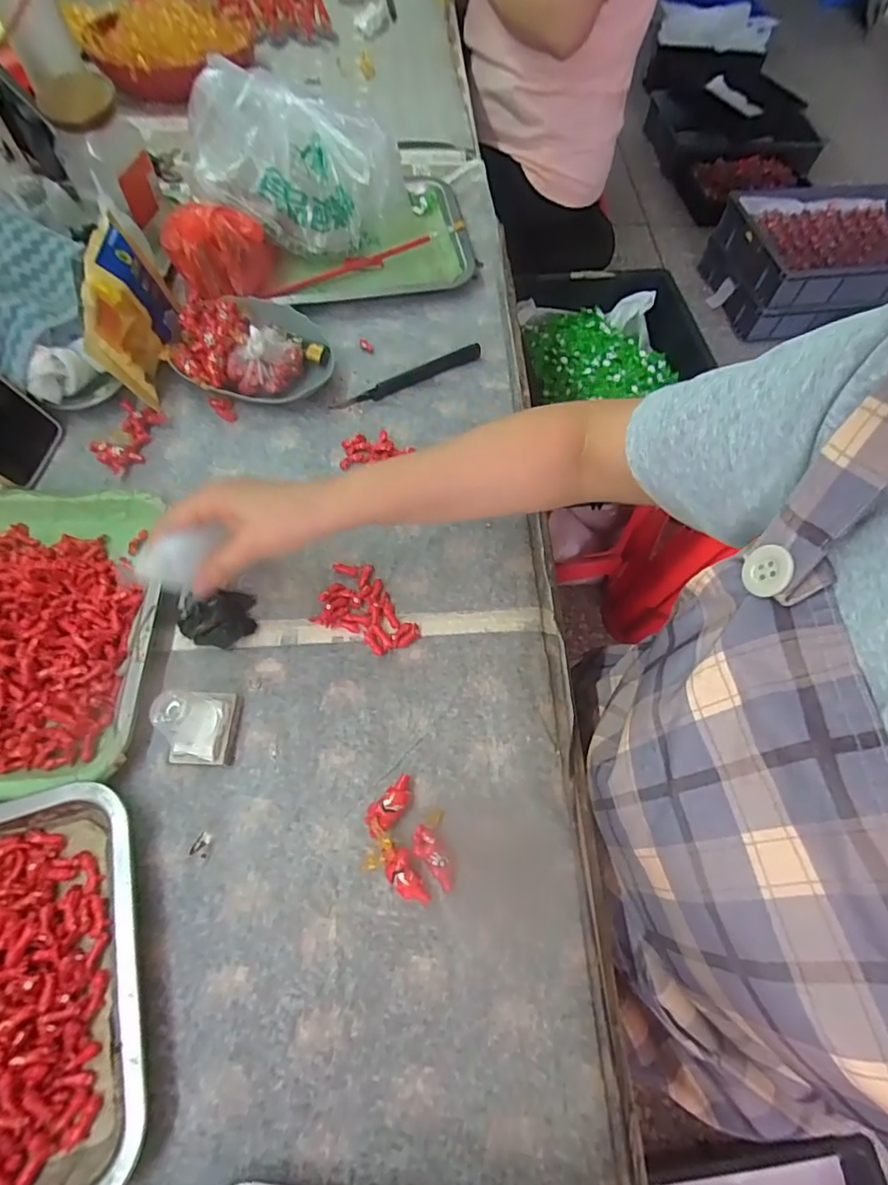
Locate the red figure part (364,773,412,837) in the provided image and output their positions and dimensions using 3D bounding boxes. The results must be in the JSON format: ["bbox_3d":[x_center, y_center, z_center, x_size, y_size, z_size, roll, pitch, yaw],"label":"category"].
[{"bbox_3d":[-0.036,0.143,0.355,0.041,0.013,0.018,-40,72,-19],"label":"red figure part"}]

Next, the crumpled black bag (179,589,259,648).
[{"bbox_3d":[-0.177,0.020,0.415,0.055,0.010,0.044,0,64,-2],"label":"crumpled black bag"}]

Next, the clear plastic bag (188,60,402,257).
[{"bbox_3d":[-0.165,-0.437,0.566,0.200,0.125,0.127,15,64,5],"label":"clear plastic bag"}]

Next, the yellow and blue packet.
[{"bbox_3d":[-0.286,-0.255,0.482,0.028,0.089,0.131,-4,79,14],"label":"yellow and blue packet"}]

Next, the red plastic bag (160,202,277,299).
[{"bbox_3d":[-0.232,-0.345,0.548,0.094,0.076,0.075,-2,64,-3],"label":"red plastic bag"}]

